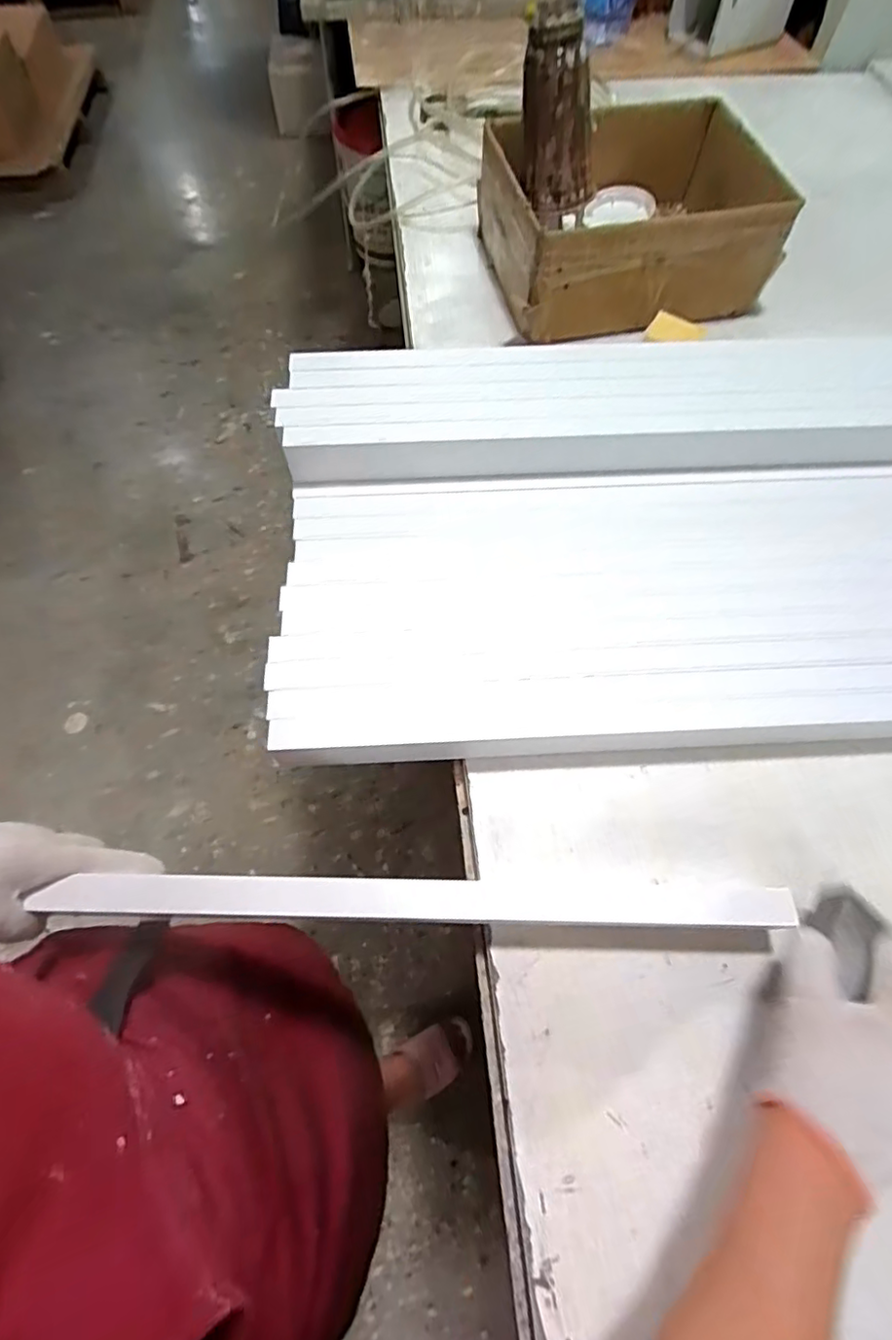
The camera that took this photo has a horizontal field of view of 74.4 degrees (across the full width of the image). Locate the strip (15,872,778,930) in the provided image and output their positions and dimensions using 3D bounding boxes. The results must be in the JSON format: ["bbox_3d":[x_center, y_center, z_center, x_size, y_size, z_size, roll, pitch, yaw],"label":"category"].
[{"bbox_3d":[-0.017,0.163,0.414,0.510,0.013,0.031,1,65,-1],"label":"strip"}]

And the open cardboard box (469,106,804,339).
[{"bbox_3d":[0.222,-0.576,0.744,0.327,0.131,0.271,-10,65,-6],"label":"open cardboard box"}]

